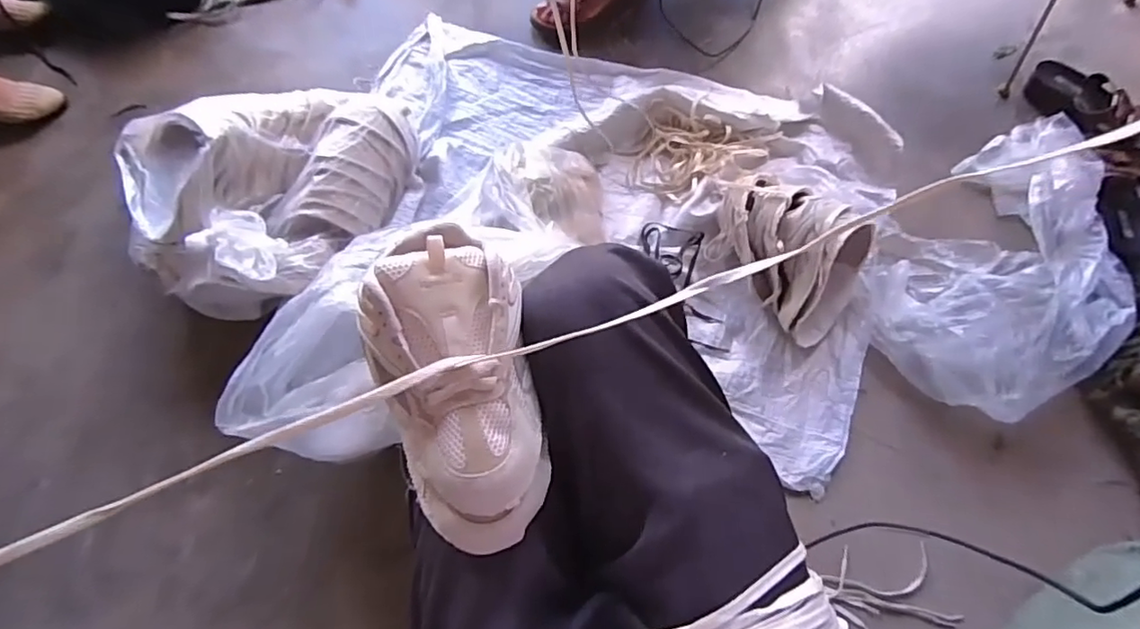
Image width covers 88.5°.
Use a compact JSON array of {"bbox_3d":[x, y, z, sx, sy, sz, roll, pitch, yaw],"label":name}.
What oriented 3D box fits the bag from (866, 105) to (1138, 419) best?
[{"bbox_3d":[0.731,-0.085,0.953,0.518,0.090,0.354,-43,72,-11],"label":"bag"}]

